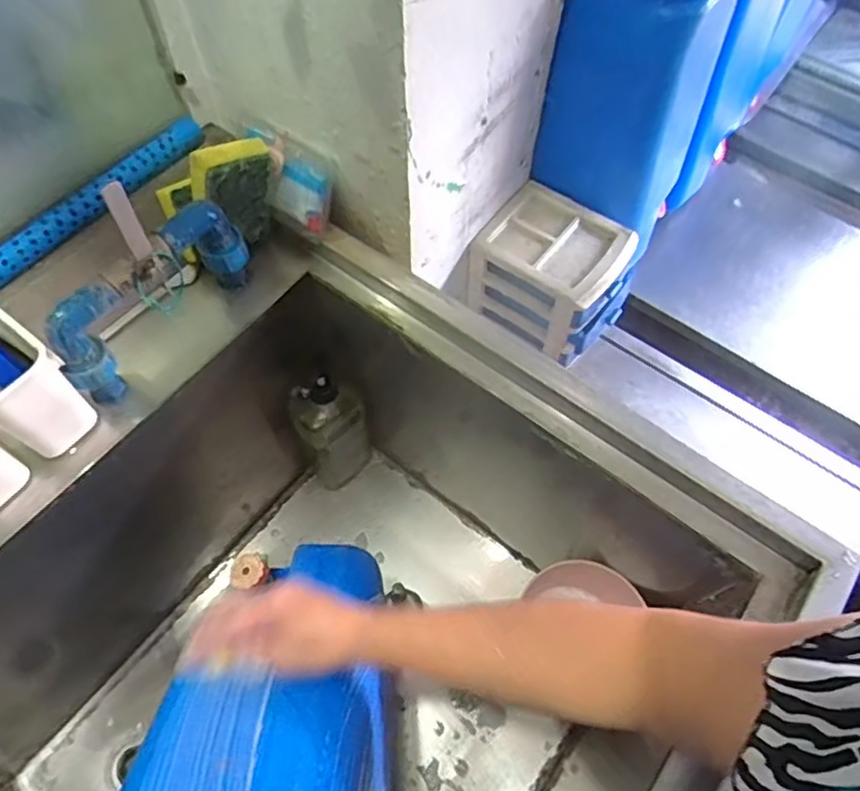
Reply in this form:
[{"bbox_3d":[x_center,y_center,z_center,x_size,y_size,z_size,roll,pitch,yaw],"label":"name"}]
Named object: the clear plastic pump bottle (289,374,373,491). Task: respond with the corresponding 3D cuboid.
[{"bbox_3d":[-0.135,0.045,0.872,0.064,0.256,0.090,40,68,18],"label":"clear plastic pump bottle"}]

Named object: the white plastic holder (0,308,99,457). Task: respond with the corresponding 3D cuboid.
[{"bbox_3d":[-0.347,-0.006,0.531,0.080,0.109,0.073,34,66,16],"label":"white plastic holder"}]

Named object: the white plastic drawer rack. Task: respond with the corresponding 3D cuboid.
[{"bbox_3d":[0.160,-0.156,0.827,0.182,0.120,0.156,34,67,16],"label":"white plastic drawer rack"}]

